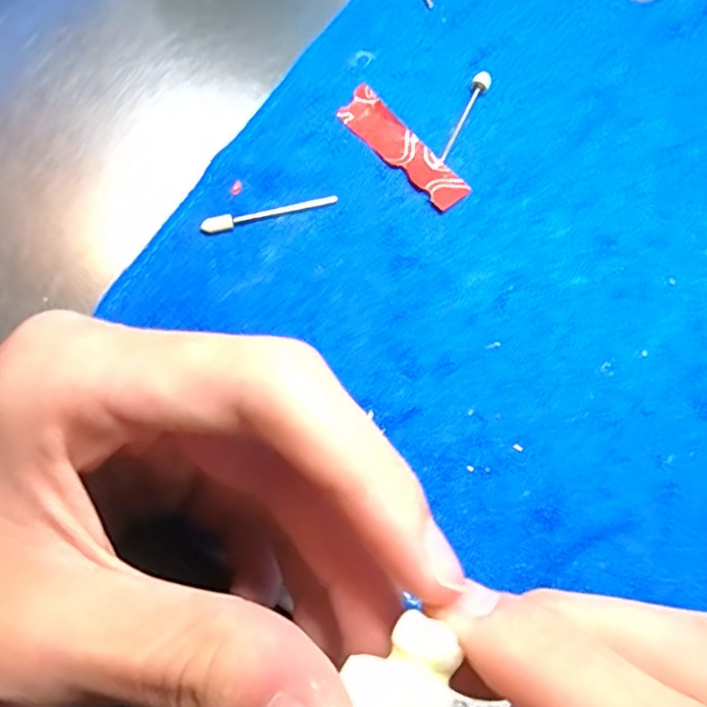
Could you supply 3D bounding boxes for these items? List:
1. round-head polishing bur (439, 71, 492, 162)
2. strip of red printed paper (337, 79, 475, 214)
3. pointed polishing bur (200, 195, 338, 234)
[{"bbox_3d":[0.042,-0.091,0.224,0.006,0.006,0.043,24,68,7],"label":"round-head polishing bur"},{"bbox_3d":[0.019,-0.076,0.218,0.017,0.005,0.059,-38,73,-15],"label":"strip of red printed paper"},{"bbox_3d":[-0.030,-0.050,0.208,0.048,0.004,0.004,-15,68,-9],"label":"pointed polishing bur"}]

